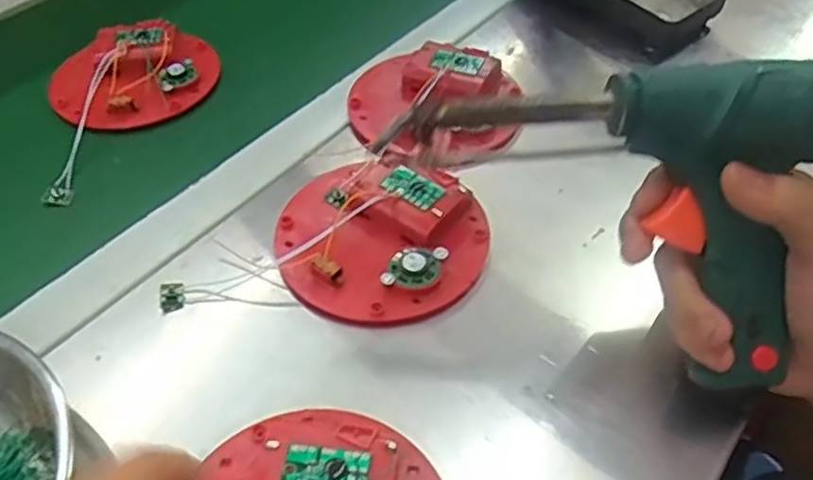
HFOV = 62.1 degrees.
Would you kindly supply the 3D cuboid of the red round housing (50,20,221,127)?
[{"bbox_3d":[-0.206,-0.128,0.508,0.119,0.025,0.103,-16,50,-13],"label":"red round housing"}]

